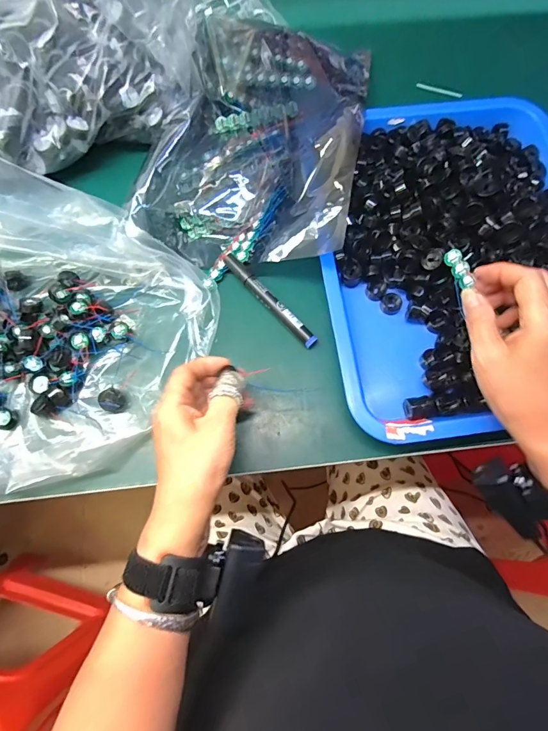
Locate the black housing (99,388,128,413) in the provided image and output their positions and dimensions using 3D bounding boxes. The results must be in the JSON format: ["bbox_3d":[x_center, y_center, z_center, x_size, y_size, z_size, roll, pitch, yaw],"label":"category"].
[{"bbox_3d":[-0.158,0.035,0.386,0.026,0.016,0.021,25,75,6],"label":"black housing"}]

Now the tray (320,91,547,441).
[{"bbox_3d":[0.198,-0.127,0.412,0.300,0.056,0.389,-7,74,-3],"label":"tray"}]

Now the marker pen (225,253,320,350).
[{"bbox_3d":[-0.004,-0.069,0.414,0.015,0.016,0.131,-42,79,-12],"label":"marker pen"}]

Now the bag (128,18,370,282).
[{"bbox_3d":[-0.017,-0.258,0.439,0.220,0.050,0.313,11,74,2],"label":"bag"}]

